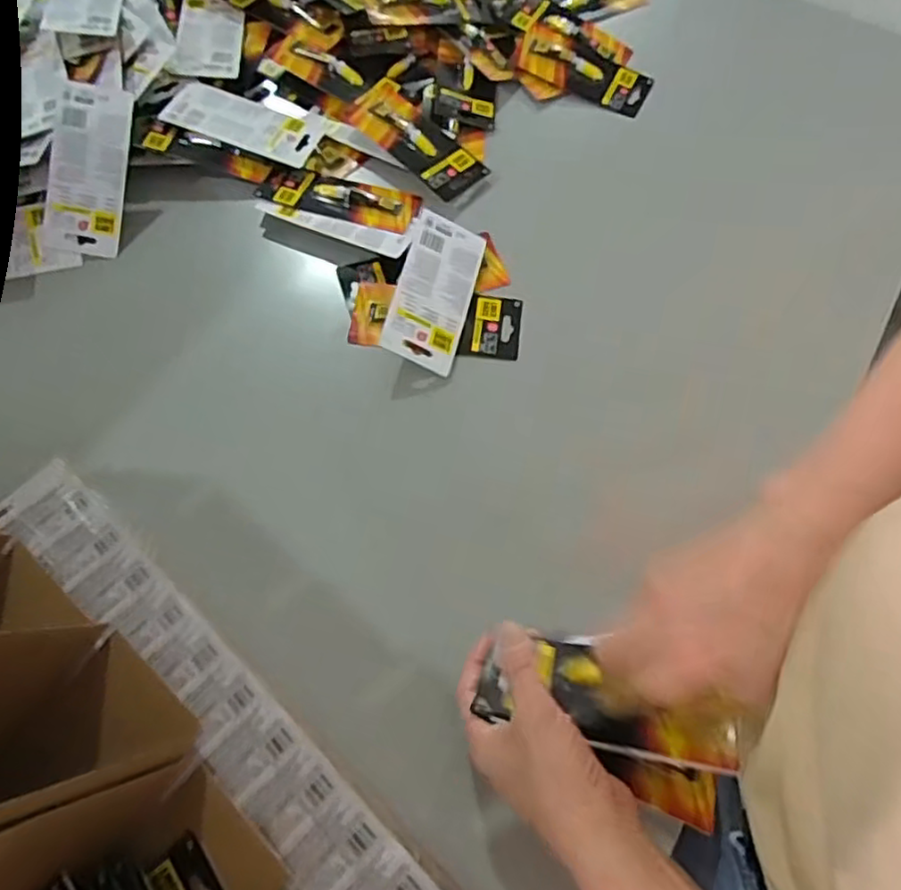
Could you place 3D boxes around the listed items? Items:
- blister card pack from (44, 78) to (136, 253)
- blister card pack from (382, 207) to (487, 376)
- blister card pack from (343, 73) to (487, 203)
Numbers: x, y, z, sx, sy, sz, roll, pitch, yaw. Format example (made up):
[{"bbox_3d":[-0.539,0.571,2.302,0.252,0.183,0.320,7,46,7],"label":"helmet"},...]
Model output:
[{"bbox_3d":[-0.347,-0.264,0.628,0.071,0.010,0.156,6,95,-6],"label":"blister card pack"},{"bbox_3d":[-0.013,-0.143,0.602,0.070,0.007,0.155,22,66,-19],"label":"blister card pack"},{"bbox_3d":[-0.038,-0.323,0.686,0.074,0.017,0.162,-40,72,-18],"label":"blister card pack"}]

